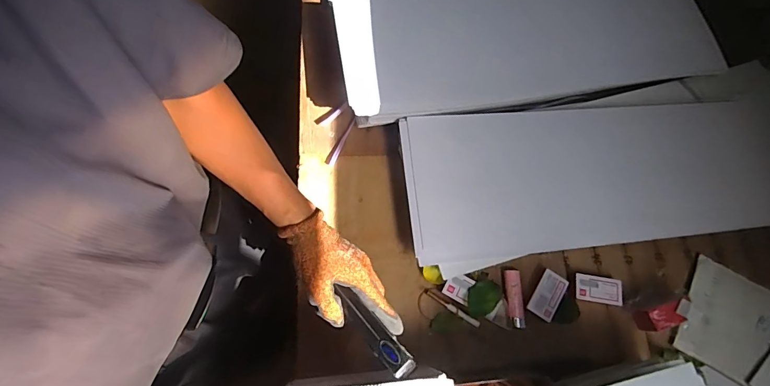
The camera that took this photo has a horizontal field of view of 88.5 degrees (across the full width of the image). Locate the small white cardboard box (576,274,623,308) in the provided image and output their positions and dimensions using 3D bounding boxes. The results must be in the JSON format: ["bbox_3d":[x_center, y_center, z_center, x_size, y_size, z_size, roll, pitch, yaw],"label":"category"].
[{"bbox_3d":[0.311,0.141,0.574,0.064,0.009,0.039,10,71,3],"label":"small white cardboard box"}]

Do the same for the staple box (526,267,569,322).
[{"bbox_3d":[0.235,0.147,0.568,0.039,0.013,0.069,34,74,11],"label":"staple box"}]

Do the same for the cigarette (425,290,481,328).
[{"bbox_3d":[0.096,0.164,0.561,0.085,0.004,0.009,30,73,10],"label":"cigarette"}]

